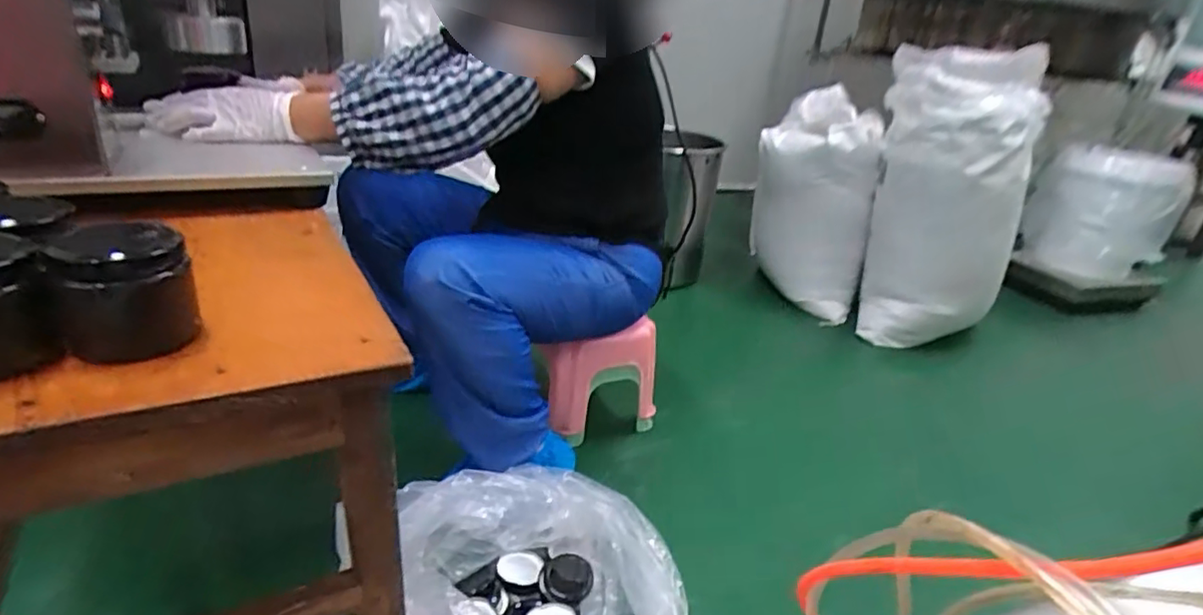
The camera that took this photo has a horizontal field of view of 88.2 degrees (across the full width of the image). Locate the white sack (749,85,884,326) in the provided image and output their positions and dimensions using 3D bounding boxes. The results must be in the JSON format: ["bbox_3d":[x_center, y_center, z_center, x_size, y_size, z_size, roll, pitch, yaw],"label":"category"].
[{"bbox_3d":[0.530,-0.255,1.555,0.297,0.515,0.197,12,26,12],"label":"white sack"}]

